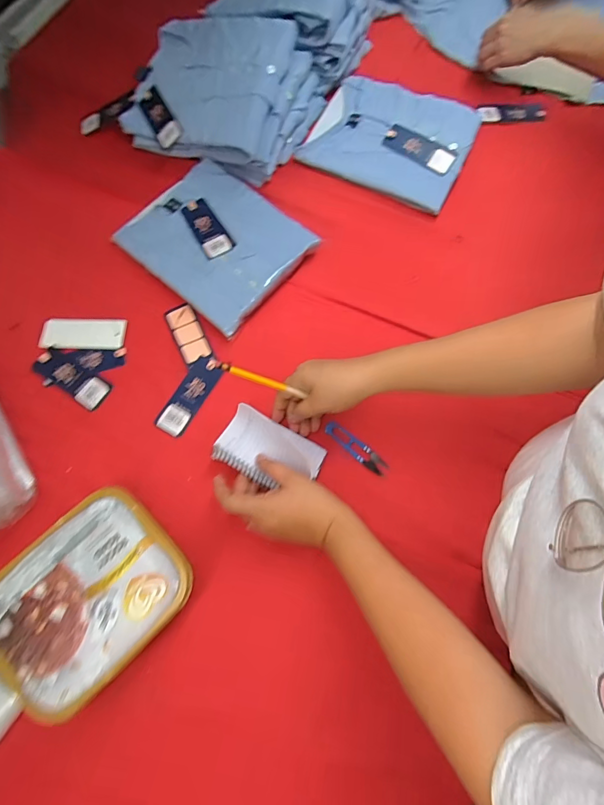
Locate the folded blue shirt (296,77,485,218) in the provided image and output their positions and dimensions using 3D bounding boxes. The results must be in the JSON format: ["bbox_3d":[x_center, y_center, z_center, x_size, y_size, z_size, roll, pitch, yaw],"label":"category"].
[{"bbox_3d":[0.148,-0.445,0.653,0.252,0.032,0.194,25,75,8],"label":"folded blue shirt"}]

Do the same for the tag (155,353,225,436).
[{"bbox_3d":[-0.160,-0.012,0.557,0.044,0.004,0.122,30,76,9],"label":"tag"}]

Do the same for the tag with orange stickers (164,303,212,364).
[{"bbox_3d":[-0.174,-0.107,0.592,0.042,0.006,0.098,-26,75,-7],"label":"tag with orange stickers"}]

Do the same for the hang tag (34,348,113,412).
[{"bbox_3d":[-0.336,-0.034,0.570,0.122,0.004,0.047,31,76,10],"label":"hang tag"}]

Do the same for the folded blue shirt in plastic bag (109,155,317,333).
[{"bbox_3d":[-0.132,-0.256,0.617,0.265,0.034,0.213,41,78,12],"label":"folded blue shirt in plastic bag"}]

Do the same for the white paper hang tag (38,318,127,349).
[{"bbox_3d":[-0.329,-0.105,0.588,0.127,0.006,0.049,1,73,1],"label":"white paper hang tag"}]

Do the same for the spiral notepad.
[{"bbox_3d":[-0.041,0.066,0.517,0.133,0.016,0.081,29,73,-7],"label":"spiral notepad"}]

